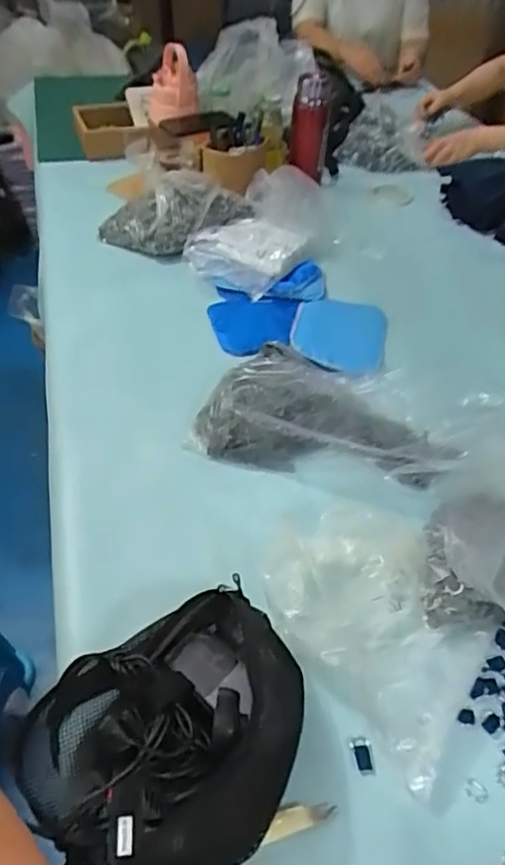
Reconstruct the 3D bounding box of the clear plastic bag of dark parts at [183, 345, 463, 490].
[{"bbox_3d":[0.099,-0.035,0.833,0.334,0.068,0.195,8,46,6],"label":"clear plastic bag of dark parts"}]

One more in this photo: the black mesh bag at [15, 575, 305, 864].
[{"bbox_3d":[-0.061,0.260,0.527,0.242,0.099,0.202,-20,50,-20],"label":"black mesh bag"}]

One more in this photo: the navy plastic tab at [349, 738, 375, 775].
[{"bbox_3d":[0.104,0.305,0.566,0.018,0.008,0.030,-6,47,-8],"label":"navy plastic tab"}]

